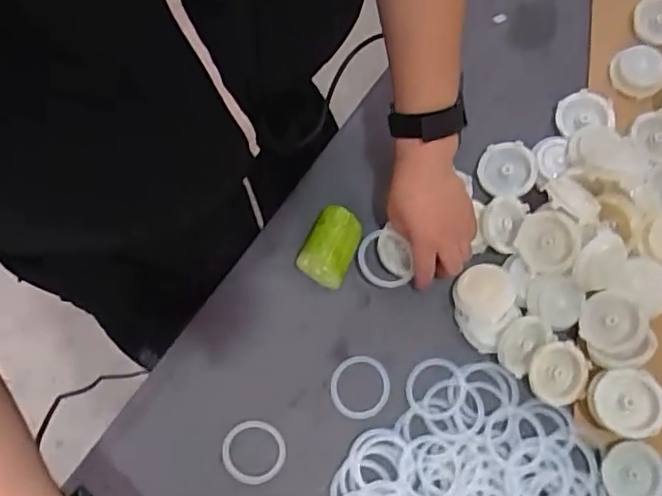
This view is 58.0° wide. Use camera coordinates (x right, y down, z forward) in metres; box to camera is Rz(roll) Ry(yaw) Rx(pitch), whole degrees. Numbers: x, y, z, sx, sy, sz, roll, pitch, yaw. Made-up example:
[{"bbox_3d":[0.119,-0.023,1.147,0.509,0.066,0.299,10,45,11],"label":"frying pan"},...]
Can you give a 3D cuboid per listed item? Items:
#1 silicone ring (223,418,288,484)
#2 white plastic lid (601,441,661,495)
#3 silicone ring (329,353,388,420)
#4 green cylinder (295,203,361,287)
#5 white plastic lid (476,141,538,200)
[{"bbox_3d":[-0.073,0.193,0.562,0.059,0.004,0.057,-1,75,2],"label":"silicone ring"},{"bbox_3d":[0.272,0.205,0.536,0.055,0.013,0.057,-1,75,2],"label":"white plastic lid"},{"bbox_3d":[0.028,0.134,0.578,0.056,0.005,0.060,-1,75,2],"label":"silicone ring"},{"bbox_3d":[0.001,0.000,0.591,0.053,0.047,0.072,29,78,9],"label":"green cylinder"},{"bbox_3d":[0.181,-0.079,0.616,0.058,0.019,0.059,0,76,0],"label":"white plastic lid"}]

